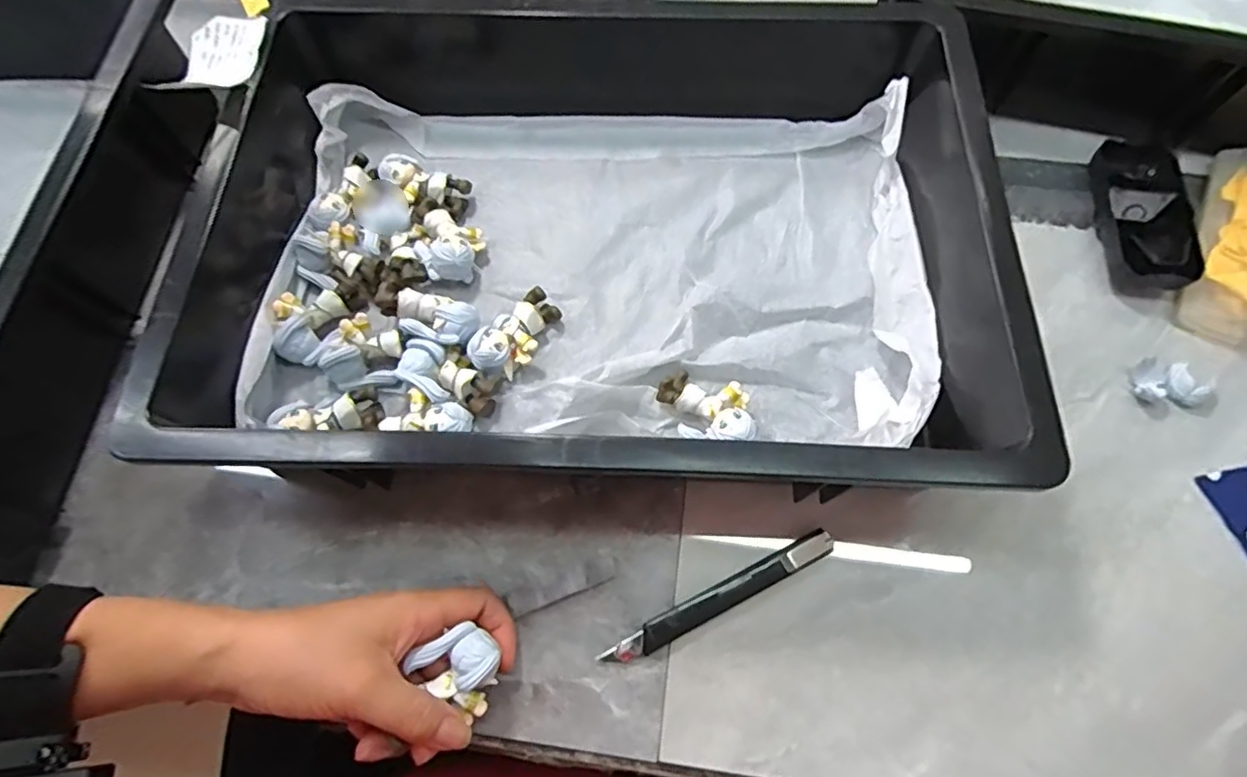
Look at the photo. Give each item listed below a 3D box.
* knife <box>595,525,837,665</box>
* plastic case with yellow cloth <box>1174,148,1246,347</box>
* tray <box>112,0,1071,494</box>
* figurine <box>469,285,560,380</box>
[{"bbox_3d":[0.056,0.118,0.347,0.140,0.006,0.016,-25,71,-9],"label":"knife"},{"bbox_3d":[0.413,-0.103,0.409,0.044,0.023,0.151,25,71,10],"label":"plastic case with yellow cloth"},{"bbox_3d":[-0.038,-0.118,0.385,0.509,0.097,0.361,1,69,1],"label":"tray"},{"bbox_3d":[-0.070,-0.035,0.394,0.039,0.023,0.065,33,61,11],"label":"figurine"}]

